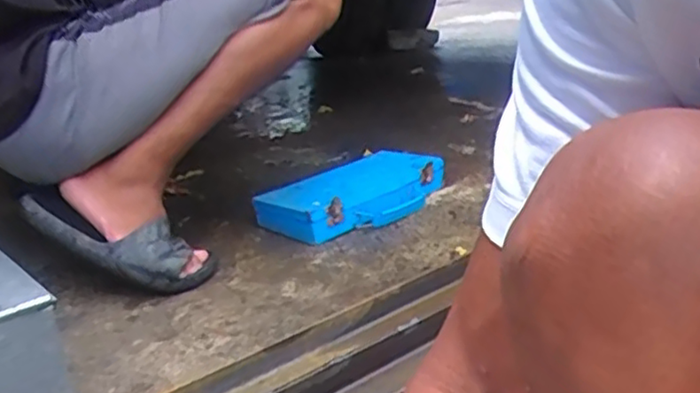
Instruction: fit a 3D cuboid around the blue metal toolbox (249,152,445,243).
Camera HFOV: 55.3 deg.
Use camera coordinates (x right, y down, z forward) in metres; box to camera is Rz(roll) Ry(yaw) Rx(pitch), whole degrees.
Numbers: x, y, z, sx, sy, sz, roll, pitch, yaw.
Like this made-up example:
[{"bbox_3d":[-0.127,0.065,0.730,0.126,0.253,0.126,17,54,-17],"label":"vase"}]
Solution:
[{"bbox_3d":[0.010,-0.006,1.109,0.340,0.080,0.141,-21,21,-36],"label":"blue metal toolbox"}]

